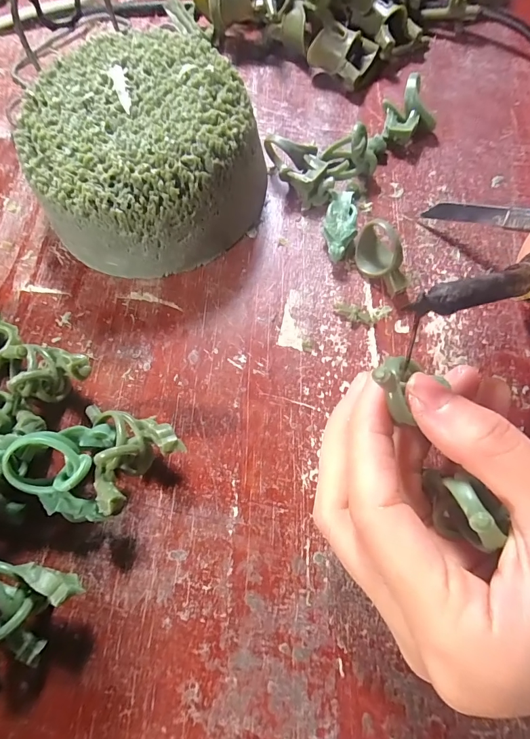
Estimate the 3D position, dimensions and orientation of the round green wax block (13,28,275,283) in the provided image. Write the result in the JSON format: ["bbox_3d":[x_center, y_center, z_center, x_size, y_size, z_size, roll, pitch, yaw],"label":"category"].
[{"bbox_3d":[-0.053,-0.097,0.179,0.097,0.048,0.091,0,72,2],"label":"round green wax block"}]

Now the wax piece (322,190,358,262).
[{"bbox_3d":[0.035,-0.070,0.185,0.015,0.015,0.040,3,72,3],"label":"wax piece"}]

